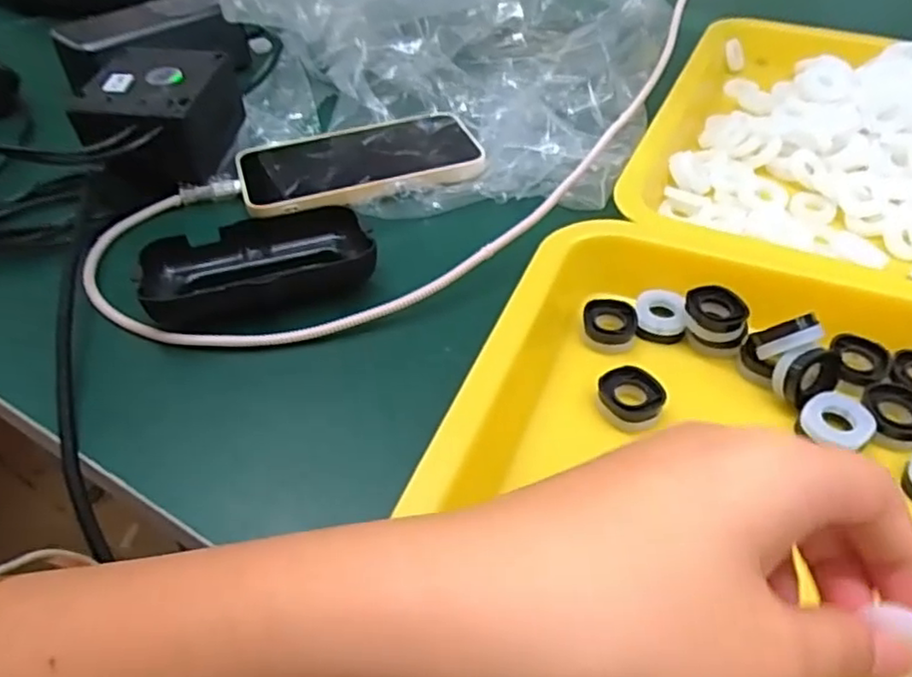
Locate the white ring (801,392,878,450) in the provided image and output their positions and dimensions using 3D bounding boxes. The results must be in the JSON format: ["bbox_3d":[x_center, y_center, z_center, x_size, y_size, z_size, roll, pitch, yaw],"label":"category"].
[{"bbox_3d":[0.151,0.031,0.264,0.027,0.004,0.024,-33,53,-29],"label":"white ring"}]

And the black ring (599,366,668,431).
[{"bbox_3d":[0.072,0.024,0.277,0.027,0.010,0.023,5,44,5],"label":"black ring"}]

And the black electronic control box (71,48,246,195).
[{"bbox_3d":[-0.172,-0.128,0.395,0.072,0.048,0.079,1,44,1],"label":"black electronic control box"}]

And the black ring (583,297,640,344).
[{"bbox_3d":[0.071,-0.008,0.310,0.024,0.008,0.021,-4,44,-3],"label":"black ring"}]

